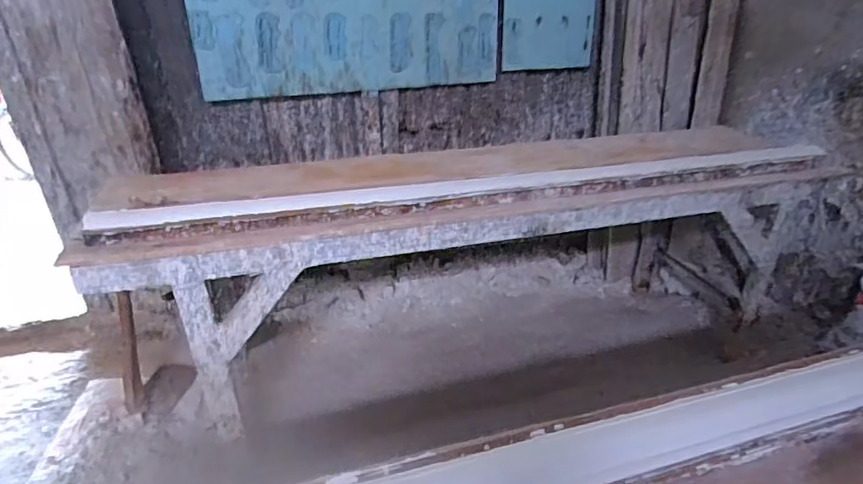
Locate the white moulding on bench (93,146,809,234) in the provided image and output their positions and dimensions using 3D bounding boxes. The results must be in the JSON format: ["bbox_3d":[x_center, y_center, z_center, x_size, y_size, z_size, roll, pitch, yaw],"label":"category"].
[{"bbox_3d":[0.163,-0.173,1.584,2.067,0.065,0.107,-8,29,-14],"label":"white moulding on bench"}]

